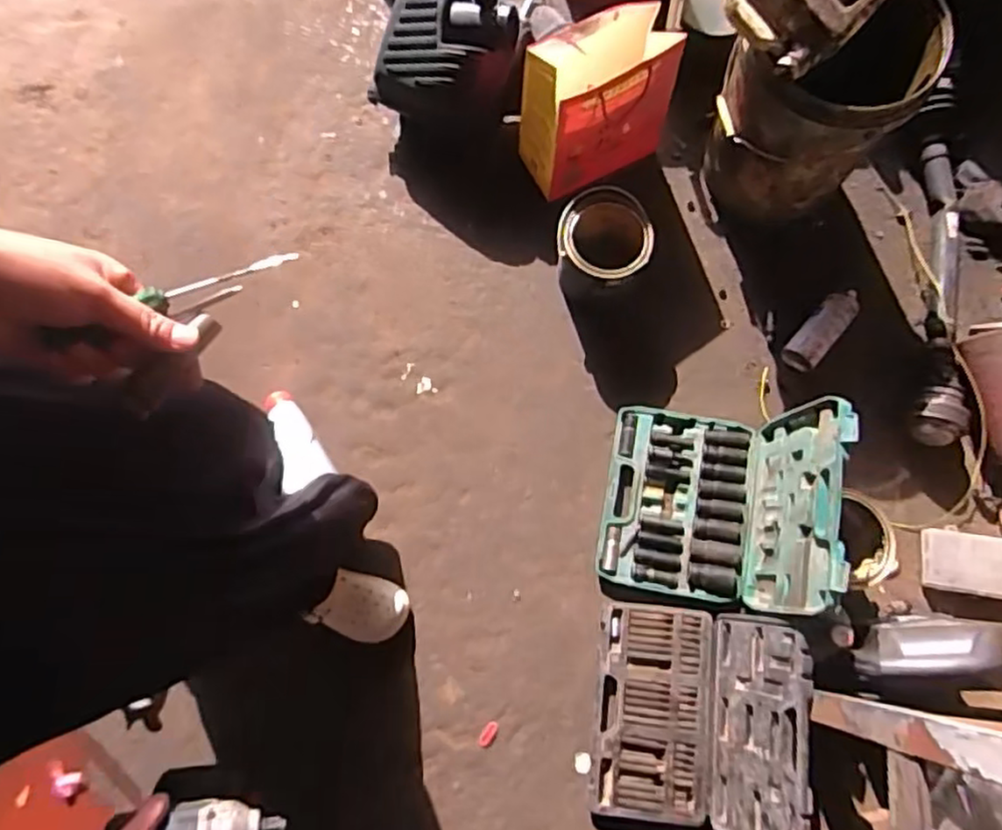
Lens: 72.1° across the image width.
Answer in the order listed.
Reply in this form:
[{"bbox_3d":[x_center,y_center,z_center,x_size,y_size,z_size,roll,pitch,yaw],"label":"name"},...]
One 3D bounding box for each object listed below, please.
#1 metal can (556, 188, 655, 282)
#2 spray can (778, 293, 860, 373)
[{"bbox_3d":[0.185,-0.317,1.278,0.162,0.132,0.164,8,77,1],"label":"metal can"},{"bbox_3d":[0.601,-0.160,1.311,0.064,0.078,0.177,40,79,8],"label":"spray can"}]

